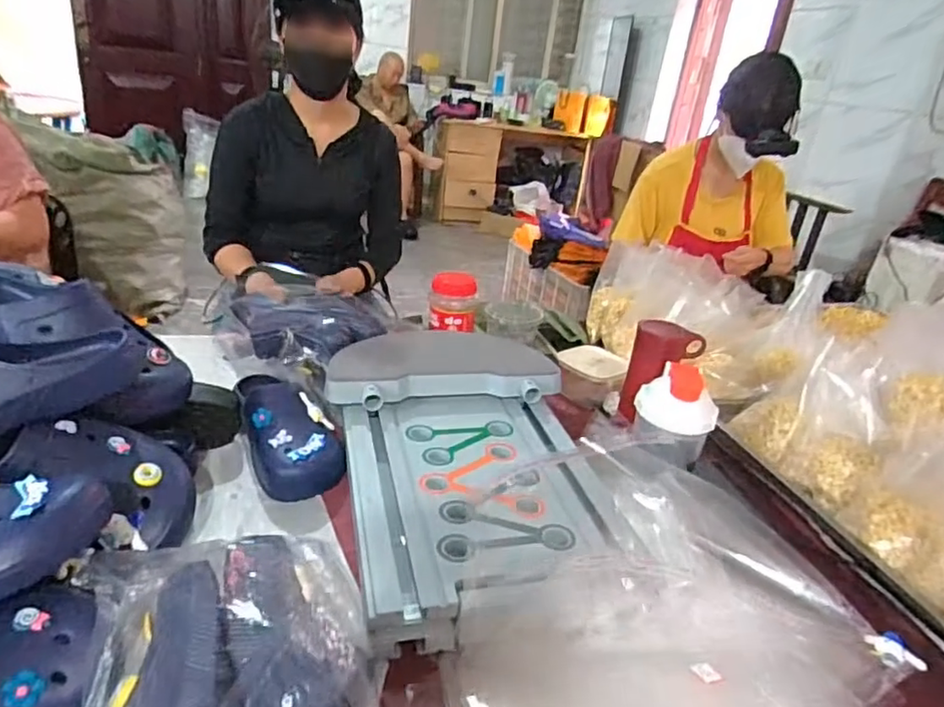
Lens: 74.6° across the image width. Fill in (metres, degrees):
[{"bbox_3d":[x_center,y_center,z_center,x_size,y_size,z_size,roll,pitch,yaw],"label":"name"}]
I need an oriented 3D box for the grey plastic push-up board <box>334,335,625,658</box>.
[{"bbox_3d":[0.001,0.125,0.782,0.327,0.101,0.473,-2,27,-19],"label":"grey plastic push-up board"}]

